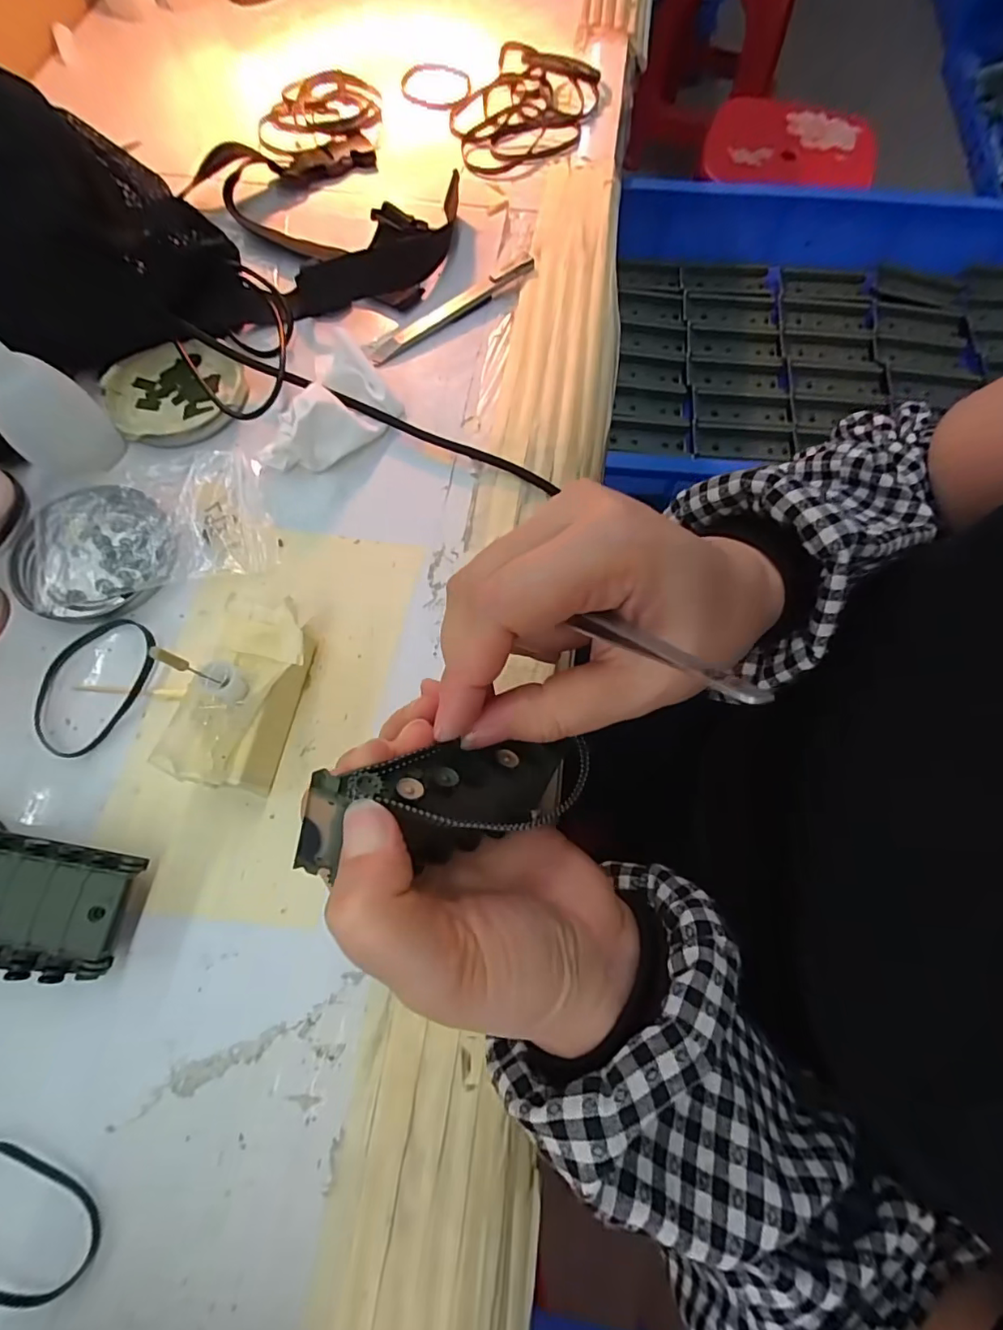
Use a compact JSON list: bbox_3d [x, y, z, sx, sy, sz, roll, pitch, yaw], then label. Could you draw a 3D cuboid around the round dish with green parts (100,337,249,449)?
[{"bbox_3d":[-0.193,-0.161,0.318,0.079,0.016,0.075,-9,71,-4],"label":"round dish with green parts"}]

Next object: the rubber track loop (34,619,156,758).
[{"bbox_3d":[-0.200,0.008,0.261,0.048,0.004,0.070,28,72,8],"label":"rubber track loop"}]

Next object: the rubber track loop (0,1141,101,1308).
[{"bbox_3d":[-0.181,0.199,0.190,0.073,0.004,0.040,12,71,3],"label":"rubber track loop"}]

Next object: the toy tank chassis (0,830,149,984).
[{"bbox_3d":[-0.195,0.096,0.214,0.086,0.032,0.054,9,71,2],"label":"toy tank chassis"}]

